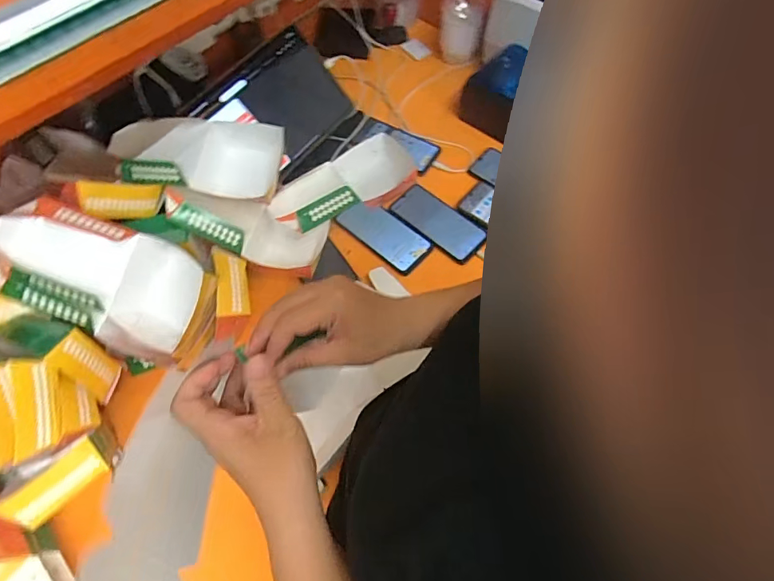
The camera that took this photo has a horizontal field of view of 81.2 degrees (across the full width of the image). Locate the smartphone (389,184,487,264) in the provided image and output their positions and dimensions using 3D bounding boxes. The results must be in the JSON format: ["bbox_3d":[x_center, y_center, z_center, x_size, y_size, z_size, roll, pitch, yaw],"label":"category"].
[{"bbox_3d":[0.086,-0.117,0.754,0.162,0.012,0.077,40,70,20],"label":"smartphone"}]

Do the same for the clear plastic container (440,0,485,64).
[{"bbox_3d":[0.151,-0.541,0.913,0.082,0.121,0.070,10,63,7],"label":"clear plastic container"}]

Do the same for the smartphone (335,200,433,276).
[{"bbox_3d":[-0.004,-0.094,0.747,0.154,0.013,0.073,39,70,19],"label":"smartphone"}]

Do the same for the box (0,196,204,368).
[{"bbox_3d":[-0.344,-0.010,0.540,0.224,0.053,0.143,21,90,-23],"label":"box"}]

